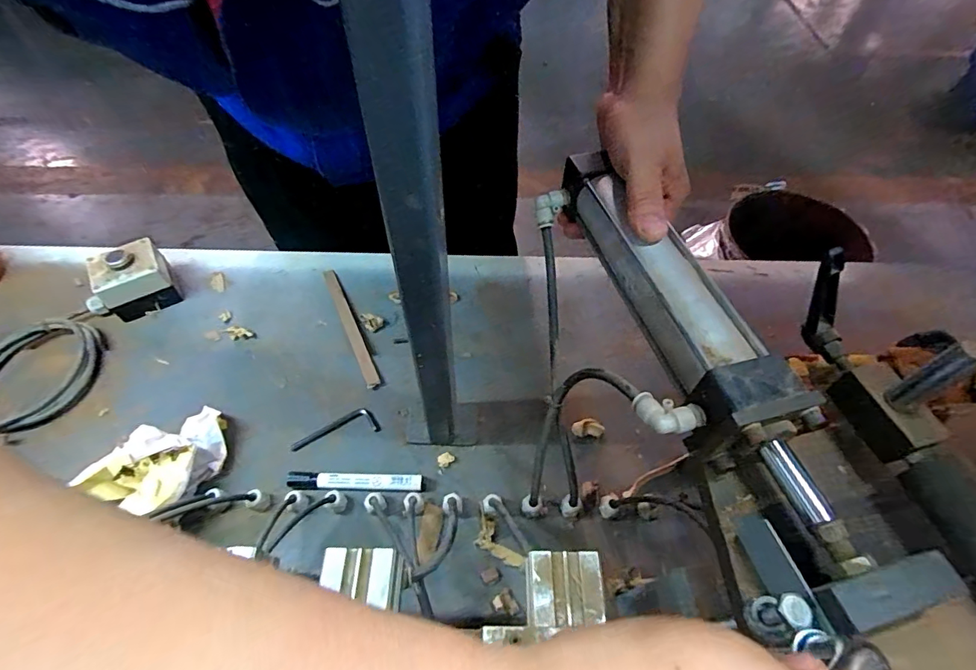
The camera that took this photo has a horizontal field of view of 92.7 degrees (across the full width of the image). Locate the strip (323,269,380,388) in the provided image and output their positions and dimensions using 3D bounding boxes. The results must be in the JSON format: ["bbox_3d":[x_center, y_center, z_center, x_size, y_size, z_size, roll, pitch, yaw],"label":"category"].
[{"bbox_3d":[-0.185,-0.017,0.619,0.017,0.010,0.219,-22,59,-15],"label":"strip"}]

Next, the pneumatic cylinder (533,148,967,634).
[{"bbox_3d":[0.120,0.000,0.302,0.070,0.057,0.337,-11,57,-14],"label":"pneumatic cylinder"}]

